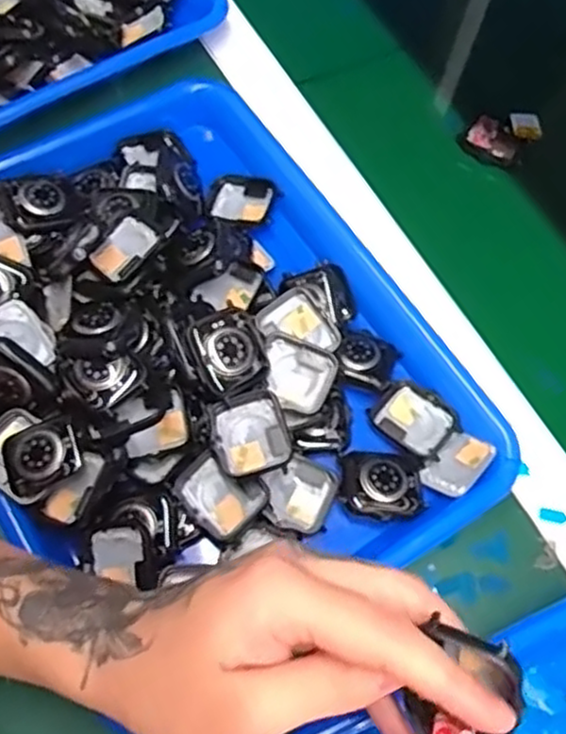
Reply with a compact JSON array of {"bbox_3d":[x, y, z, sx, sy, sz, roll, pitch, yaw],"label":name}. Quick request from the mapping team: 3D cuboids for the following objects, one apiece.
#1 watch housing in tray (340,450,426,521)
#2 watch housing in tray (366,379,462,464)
[{"bbox_3d":[0.053,0.062,0.375,0.042,0.011,0.037,-1,65,-3],"label":"watch housing in tray"},{"bbox_3d":[0.076,0.030,0.405,0.046,0.009,0.036,40,69,15],"label":"watch housing in tray"}]

